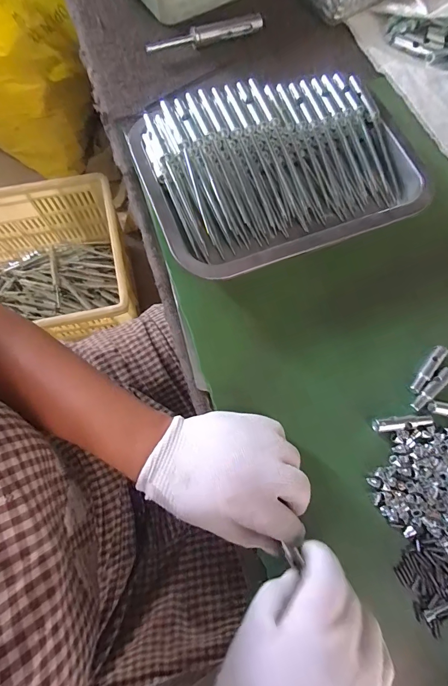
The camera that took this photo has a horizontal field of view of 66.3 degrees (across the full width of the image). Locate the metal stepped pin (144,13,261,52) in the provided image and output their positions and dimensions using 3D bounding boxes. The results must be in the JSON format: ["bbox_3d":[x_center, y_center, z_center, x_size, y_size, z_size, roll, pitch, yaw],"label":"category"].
[{"bbox_3d":[-0.021,-0.353,0.391,0.141,0.012,0.015,-22,78,-9],"label":"metal stepped pin"}]

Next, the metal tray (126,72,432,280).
[{"bbox_3d":[0.052,-0.159,0.329,0.243,0.066,0.171,-21,78,-6],"label":"metal tray"}]

